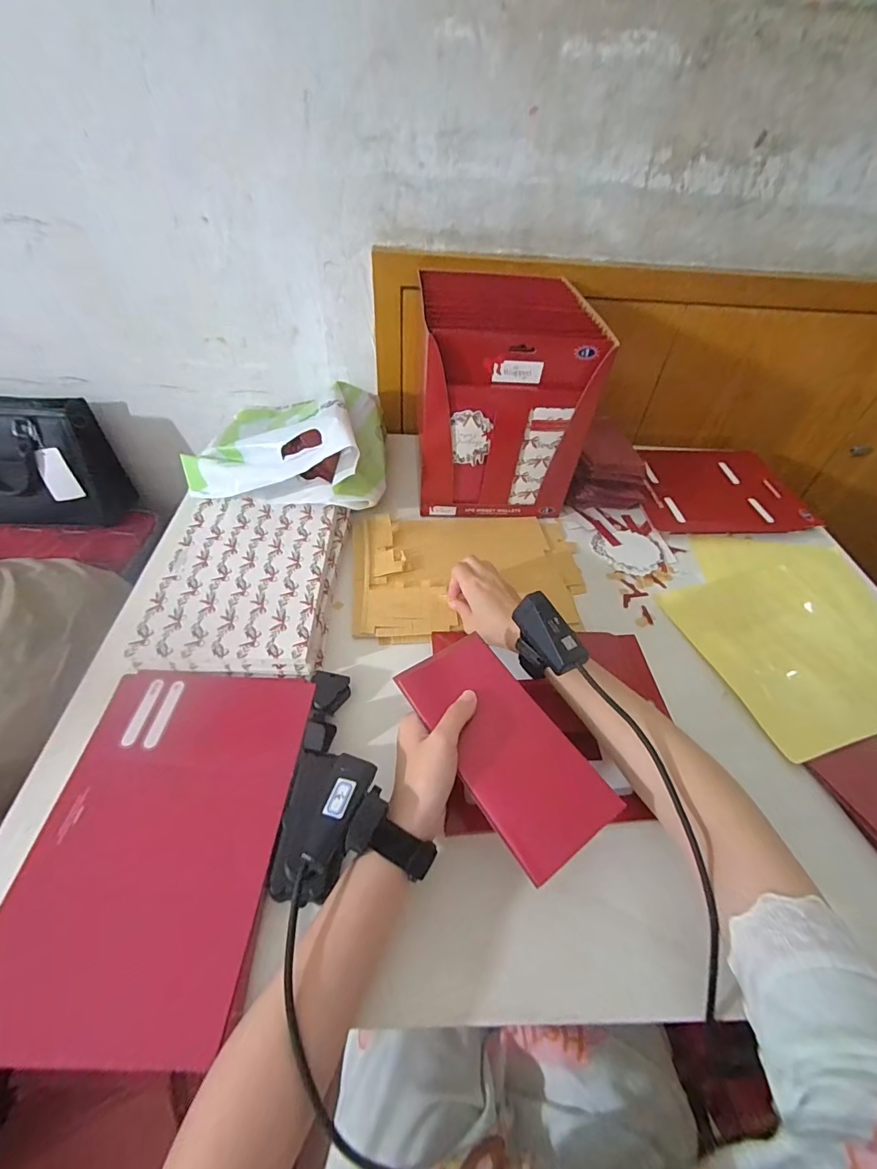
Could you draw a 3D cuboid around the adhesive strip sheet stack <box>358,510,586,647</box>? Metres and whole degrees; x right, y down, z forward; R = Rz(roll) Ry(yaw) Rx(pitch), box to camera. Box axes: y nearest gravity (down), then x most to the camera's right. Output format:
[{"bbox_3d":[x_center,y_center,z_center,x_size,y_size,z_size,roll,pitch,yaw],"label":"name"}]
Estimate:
[{"bbox_3d":[0.039,-0.020,0.567,0.281,0.018,0.200,-3,47,-6],"label":"adhesive strip sheet stack"}]

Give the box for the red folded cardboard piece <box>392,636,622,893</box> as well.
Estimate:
[{"bbox_3d":[0.051,0.122,0.355,0.086,0.011,0.175,-26,60,-25],"label":"red folded cardboard piece"}]

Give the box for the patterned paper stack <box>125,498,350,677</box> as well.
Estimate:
[{"bbox_3d":[-0.214,-0.011,0.524,0.177,0.030,0.238,2,47,-2],"label":"patterned paper stack"}]

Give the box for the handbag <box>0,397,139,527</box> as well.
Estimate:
[{"bbox_3d":[-0.705,-0.200,0.782,0.275,0.233,0.110,-1,32,-4],"label":"handbag"}]

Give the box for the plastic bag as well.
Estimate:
[{"bbox_3d":[-0.194,-0.202,0.623,0.247,0.100,0.253,5,47,2],"label":"plastic bag"}]

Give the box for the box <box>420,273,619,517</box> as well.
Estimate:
[{"bbox_3d":[0.081,-0.257,0.616,0.204,0.265,0.208,0,47,-3],"label":"box"}]

